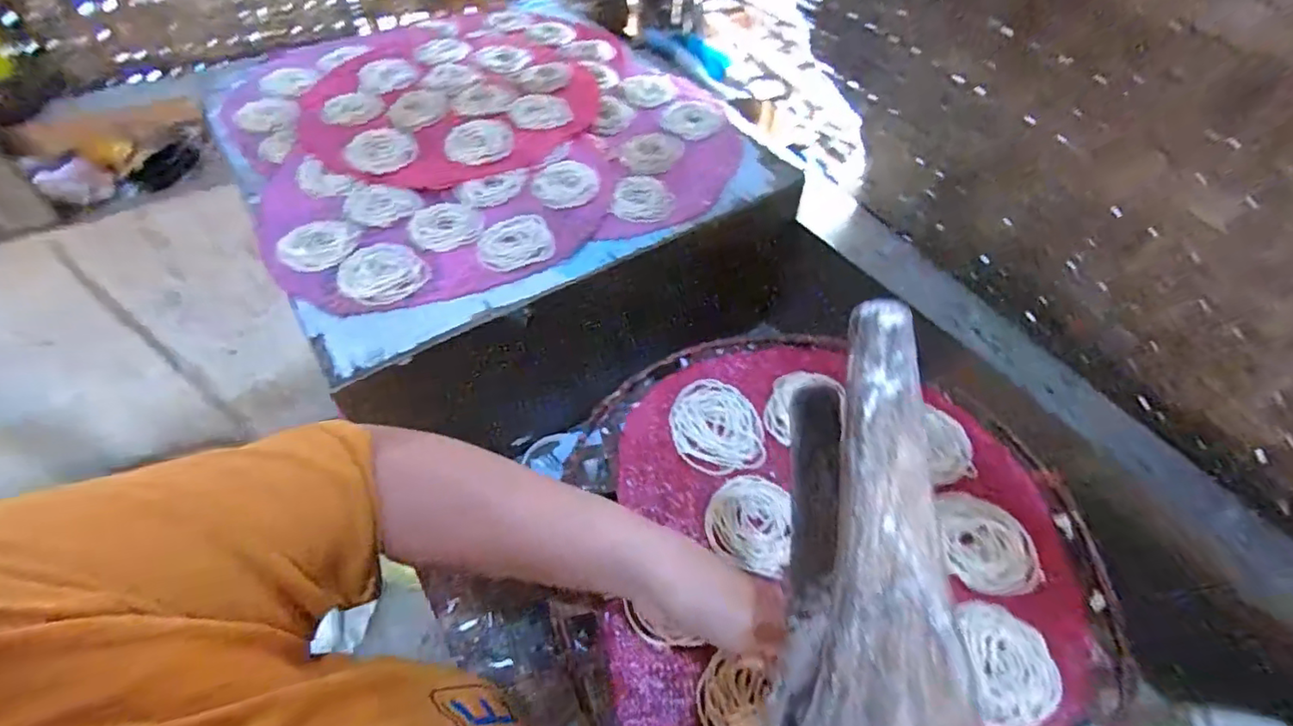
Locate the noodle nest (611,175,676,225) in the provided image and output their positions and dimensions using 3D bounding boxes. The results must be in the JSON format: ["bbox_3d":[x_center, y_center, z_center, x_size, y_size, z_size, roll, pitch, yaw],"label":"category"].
[{"bbox_3d":[-0.003,-0.173,0.611,0.061,0.005,0.069,5,55,1],"label":"noodle nest"}]

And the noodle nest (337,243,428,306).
[{"bbox_3d":[-0.241,-0.083,0.530,0.073,0.007,0.072,1,55,-2],"label":"noodle nest"}]

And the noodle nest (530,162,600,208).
[{"bbox_3d":[-0.085,-0.191,0.616,0.066,0.006,0.077,7,55,2],"label":"noodle nest"}]

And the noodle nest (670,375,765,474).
[{"bbox_3d":[0.058,0.051,0.479,0.074,0.008,0.084,-9,56,-9],"label":"noodle nest"}]

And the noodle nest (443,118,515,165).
[{"bbox_3d":[-0.186,-0.249,0.651,0.075,0.004,0.074,-13,57,-12],"label":"noodle nest"}]

